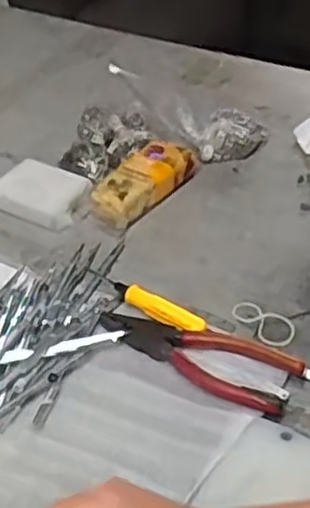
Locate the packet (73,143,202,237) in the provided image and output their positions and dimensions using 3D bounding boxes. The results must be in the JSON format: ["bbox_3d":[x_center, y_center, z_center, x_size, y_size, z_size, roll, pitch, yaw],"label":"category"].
[{"bbox_3d":[-0.009,-0.074,0.679,0.129,0.033,0.057,-32,48,-31],"label":"packet"}]

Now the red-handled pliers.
[{"bbox_3d":[0.026,0.068,0.514,0.150,0.016,0.048,19,45,24],"label":"red-handled pliers"}]

